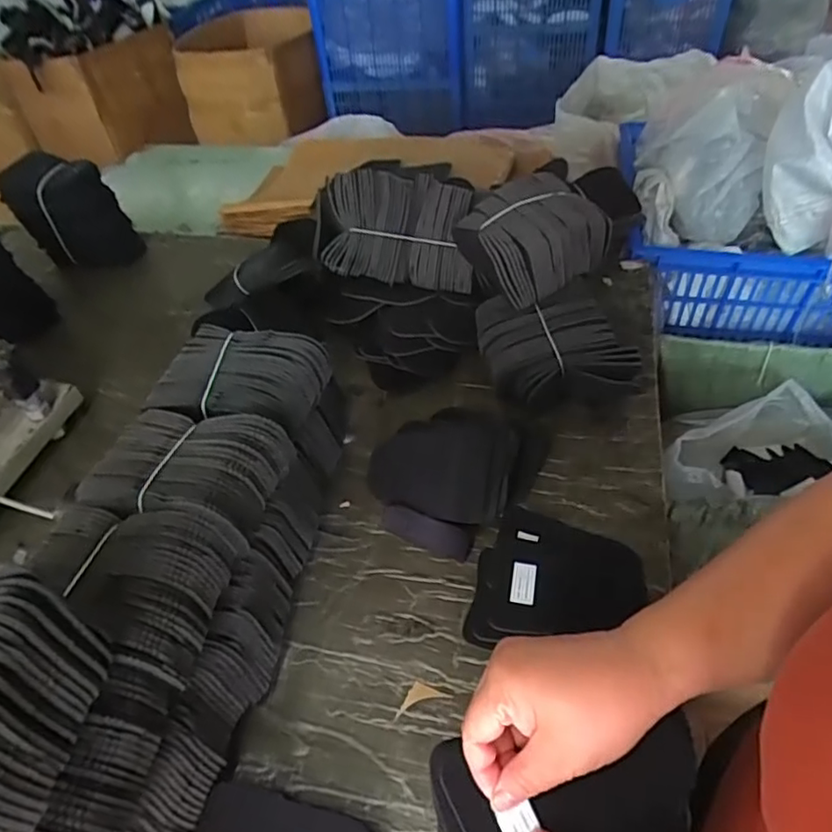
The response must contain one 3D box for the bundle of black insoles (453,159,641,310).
[{"bbox_3d":[0.145,-0.217,0.738,0.159,0.106,0.136,-19,48,-12],"label":"bundle of black insoles"}]

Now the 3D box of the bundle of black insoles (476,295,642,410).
[{"bbox_3d":[0.164,-0.075,0.718,0.182,0.105,0.135,3,47,9],"label":"bundle of black insoles"}]

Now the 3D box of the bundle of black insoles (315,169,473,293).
[{"bbox_3d":[-0.029,-0.260,0.833,0.228,0.129,0.105,8,48,13],"label":"bundle of black insoles"}]

